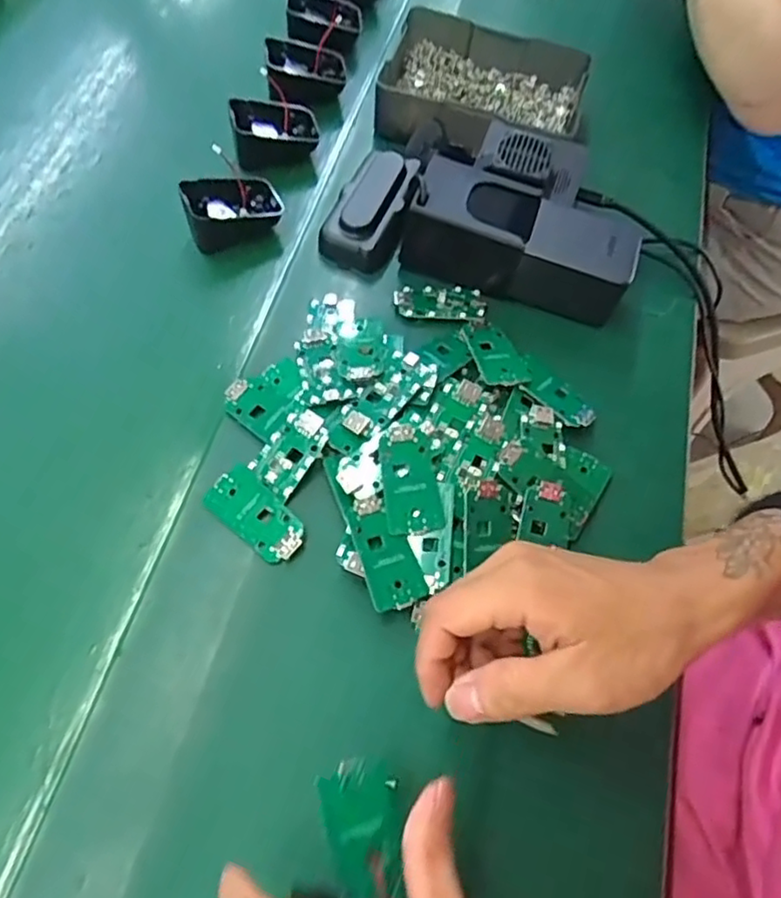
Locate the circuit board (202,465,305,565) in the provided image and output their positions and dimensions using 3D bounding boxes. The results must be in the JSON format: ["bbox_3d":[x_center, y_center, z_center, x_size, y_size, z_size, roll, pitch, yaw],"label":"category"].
[{"bbox_3d":[-0.078,0.038,0.379,0.063,0.006,0.031,37,67,16],"label":"circuit board"}]

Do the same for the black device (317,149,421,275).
[{"bbox_3d":[-0.014,-0.182,0.485,0.053,0.029,0.102,17,63,7],"label":"black device"}]

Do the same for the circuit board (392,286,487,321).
[{"bbox_3d":[0.035,-0.106,0.460,0.063,0.007,0.029,0,62,-2],"label":"circuit board"}]

